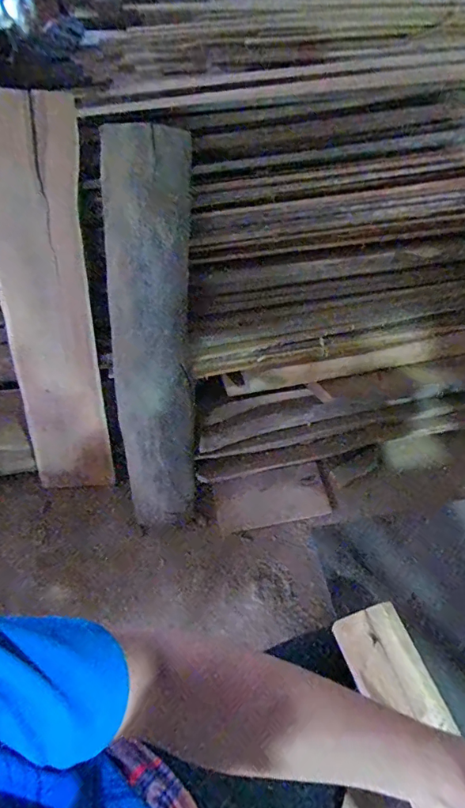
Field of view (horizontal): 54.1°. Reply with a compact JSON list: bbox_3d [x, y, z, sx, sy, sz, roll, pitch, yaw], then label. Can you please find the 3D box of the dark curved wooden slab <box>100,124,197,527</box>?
[{"bbox_3d":[-0.226,-0.143,1.265,0.220,1.062,0.161,2,21,4],"label":"dark curved wooden slab"}]

